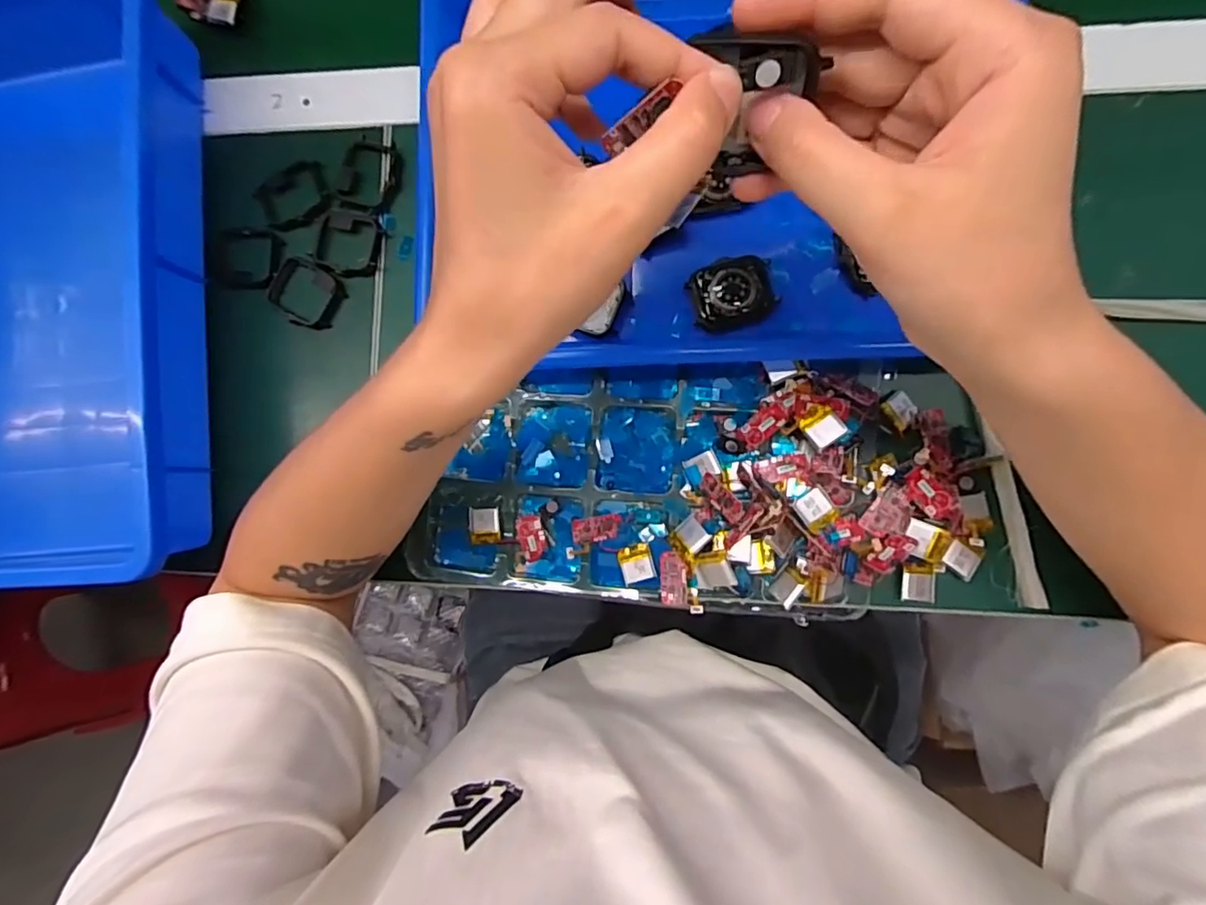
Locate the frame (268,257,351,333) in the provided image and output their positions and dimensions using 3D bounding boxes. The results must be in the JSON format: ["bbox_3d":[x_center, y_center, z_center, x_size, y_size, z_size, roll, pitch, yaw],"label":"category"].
[{"bbox_3d":[-0.193,-0.103,0.371,0.050,0.007,0.040,29,89,8],"label":"frame"}]

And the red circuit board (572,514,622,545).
[{"bbox_3d":[-0.003,0.044,0.332,0.028,0.004,0.015,-8,96,-12],"label":"red circuit board"}]

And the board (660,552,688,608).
[{"bbox_3d":[0.039,0.070,0.321,0.016,0.004,0.029,-5,73,21],"label":"board"}]

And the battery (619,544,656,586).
[{"bbox_3d":[0.020,0.064,0.330,0.018,0.004,0.022,-15,83,5],"label":"battery"}]

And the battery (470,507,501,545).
[{"bbox_3d":[-0.071,0.044,0.348,0.019,0.007,0.021,-2,85,7],"label":"battery"}]

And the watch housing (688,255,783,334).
[{"bbox_3d":[0.071,-0.088,0.316,0.045,0.011,0.038,-13,83,5],"label":"watch housing"}]

